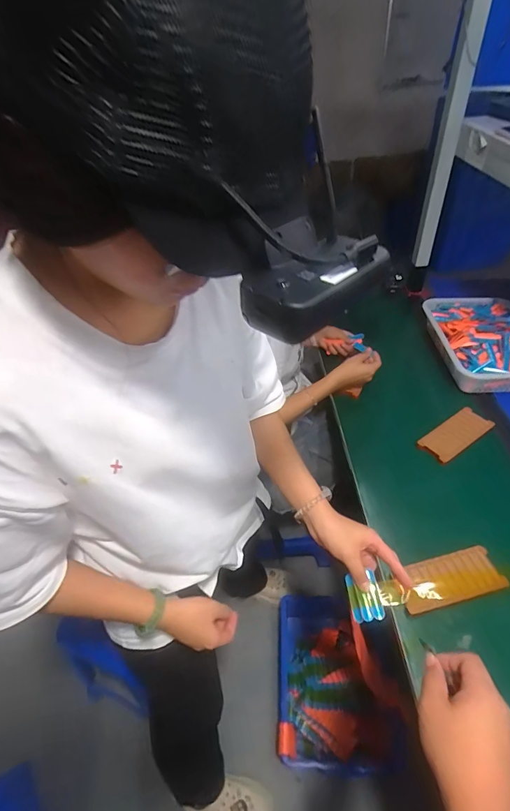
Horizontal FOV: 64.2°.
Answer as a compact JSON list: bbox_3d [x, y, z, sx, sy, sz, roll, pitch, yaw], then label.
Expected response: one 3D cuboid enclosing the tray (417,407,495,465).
[{"bbox_3d":[0.452,0.066,0.918,0.183,0.023,0.081,-26,48,-22],"label":"tray"}]

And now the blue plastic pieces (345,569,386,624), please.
[{"bbox_3d":[0.152,0.269,0.566,0.041,0.020,0.057,-15,72,5],"label":"blue plastic pieces"}]

